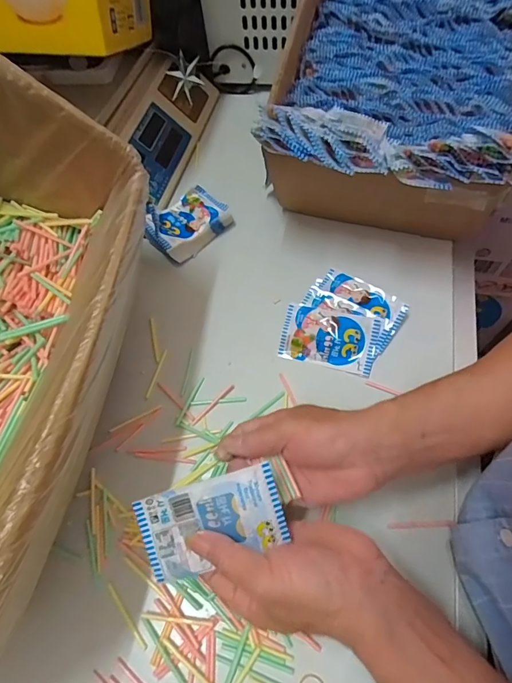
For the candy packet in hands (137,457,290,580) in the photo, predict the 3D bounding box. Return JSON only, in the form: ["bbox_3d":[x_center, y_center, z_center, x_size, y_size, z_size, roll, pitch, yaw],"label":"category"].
[{"bbox_3d":[-0.032,0.133,0.303,0.100,0.007,0.062,-15,91,-1],"label":"candy packet in hands"}]

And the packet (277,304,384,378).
[{"bbox_3d":[0.082,-0.004,0.458,0.104,0.006,0.065,14,84,9],"label":"packet"}]

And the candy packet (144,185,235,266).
[{"bbox_3d":[-0.093,-0.159,0.556,0.078,0.034,0.114,39,71,21],"label":"candy packet"}]

